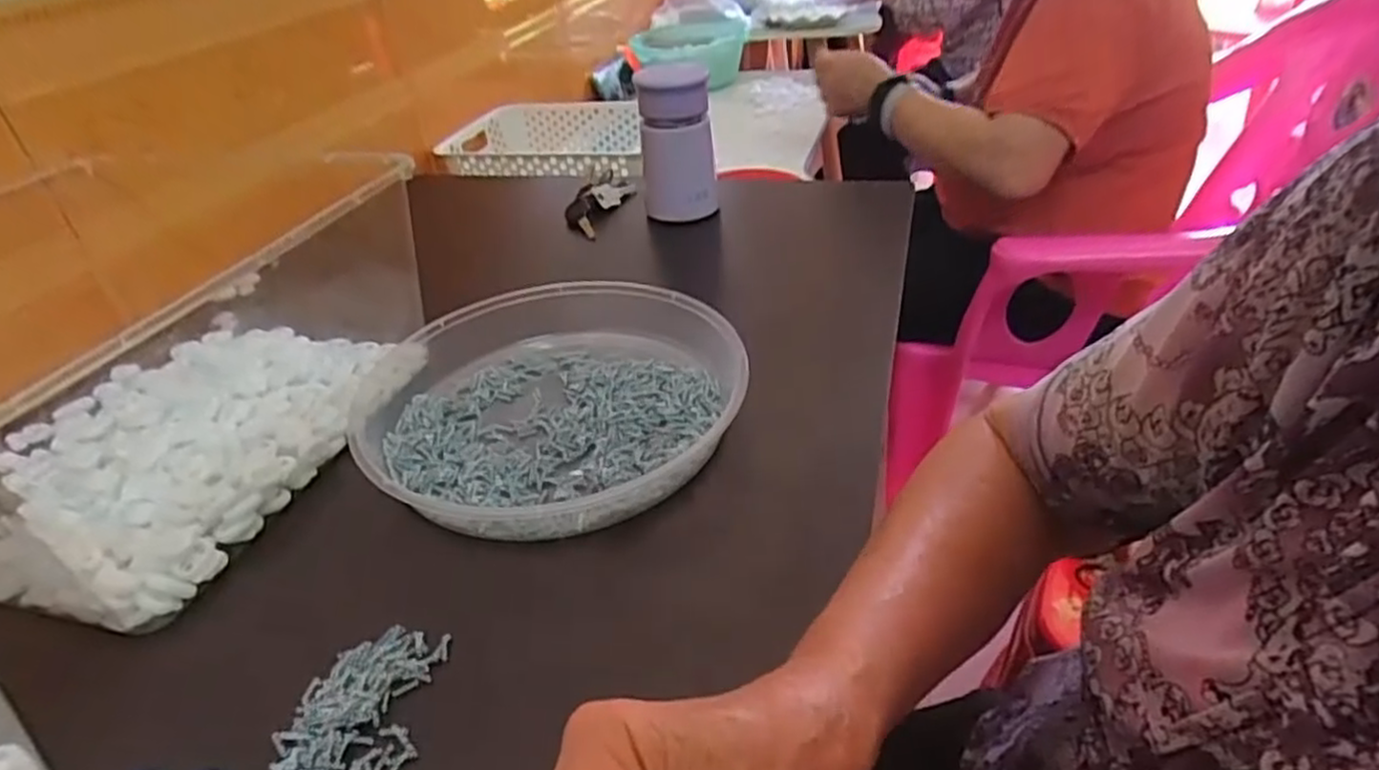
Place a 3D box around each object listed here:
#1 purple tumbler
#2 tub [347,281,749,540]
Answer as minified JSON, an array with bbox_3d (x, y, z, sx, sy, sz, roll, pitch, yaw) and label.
[{"bbox_3d":[-0.012,-0.228,0.704,0.068,0.134,0.064,-6,35,0],"label":"purple tumbler"},{"bbox_3d":[-0.087,0.003,0.478,0.226,0.037,0.229,-4,35,3],"label":"tub"}]

